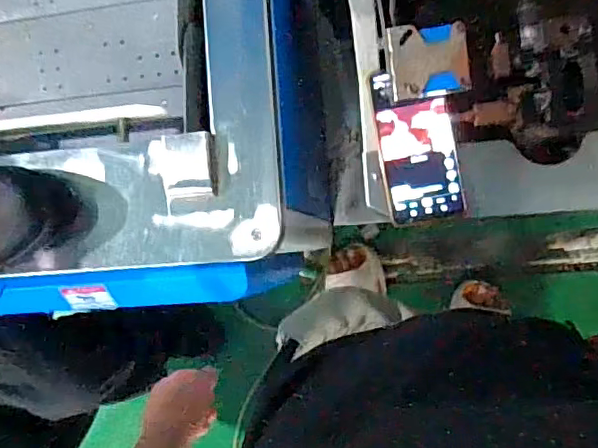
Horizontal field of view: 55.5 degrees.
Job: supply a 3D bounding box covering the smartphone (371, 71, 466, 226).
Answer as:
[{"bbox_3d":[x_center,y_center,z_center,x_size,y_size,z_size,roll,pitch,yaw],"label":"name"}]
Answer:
[{"bbox_3d":[0.125,-0.083,0.601,0.075,0.006,0.160,-10,87,9],"label":"smartphone"}]

